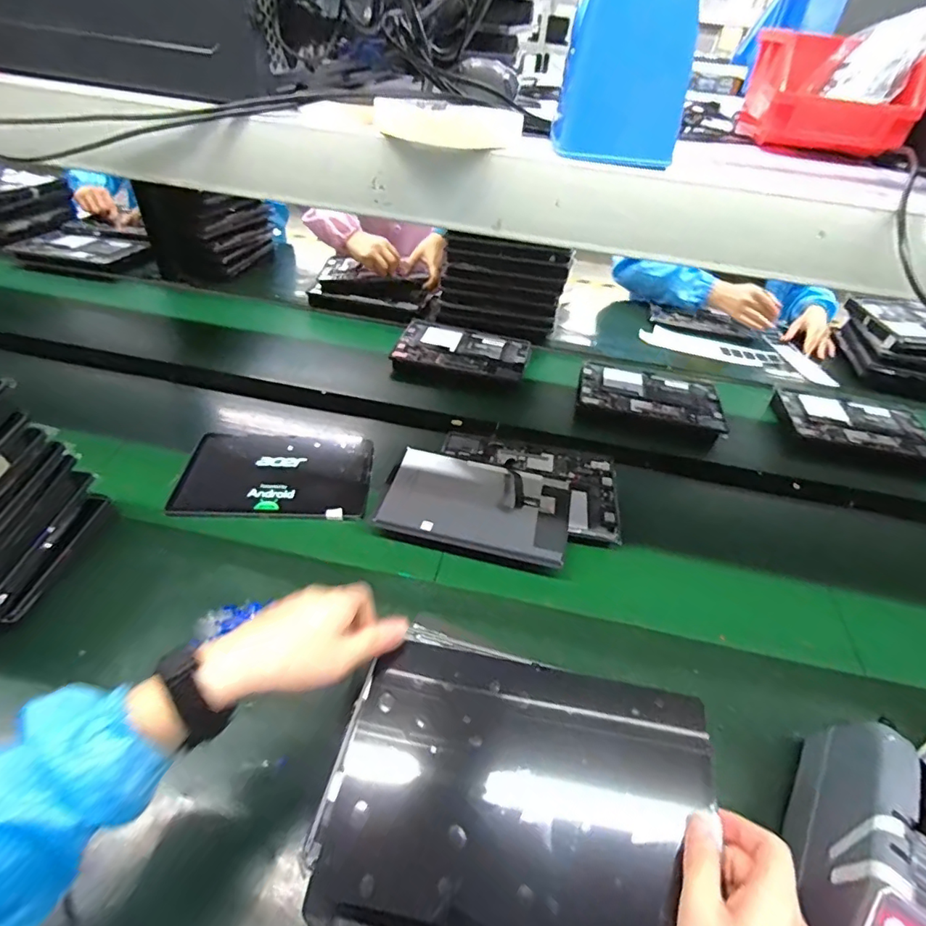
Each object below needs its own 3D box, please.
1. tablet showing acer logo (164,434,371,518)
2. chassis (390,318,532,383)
[{"bbox_3d":[-0.260,0.013,0.728,0.253,0.017,0.155,2,44,-3],"label":"tablet showing acer logo"},{"bbox_3d":[0.002,-0.228,1.015,0.254,0.015,0.173,14,41,8],"label":"chassis"}]

